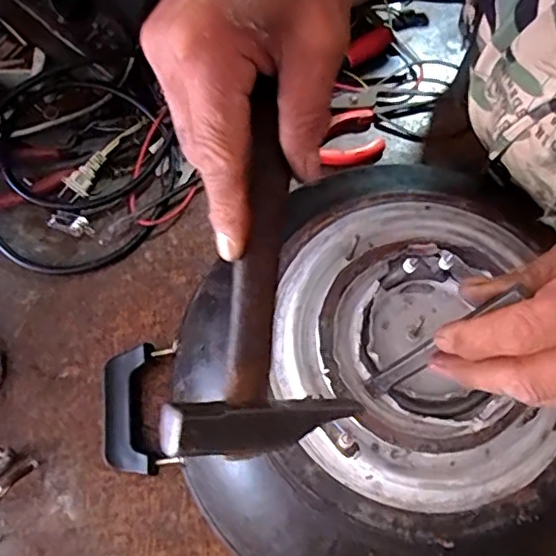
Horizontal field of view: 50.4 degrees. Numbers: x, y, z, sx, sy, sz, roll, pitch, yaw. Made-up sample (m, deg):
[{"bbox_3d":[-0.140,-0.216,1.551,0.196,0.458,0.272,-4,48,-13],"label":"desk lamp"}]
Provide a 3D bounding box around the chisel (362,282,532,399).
[{"bbox_3d":[0.078,0.037,0.306,0.006,0.122,0.011,-21,70,-36],"label":"chisel"}]

